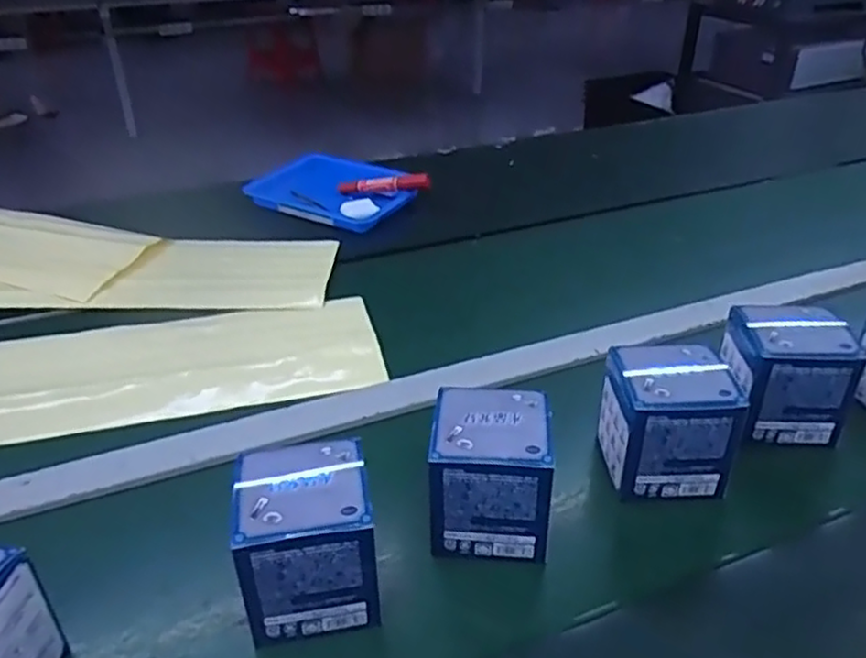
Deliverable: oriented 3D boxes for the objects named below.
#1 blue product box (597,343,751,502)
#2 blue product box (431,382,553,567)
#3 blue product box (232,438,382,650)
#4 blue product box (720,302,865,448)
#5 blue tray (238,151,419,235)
[{"bbox_3d":[0.181,0.071,0.541,0.090,0.091,0.078,0,31,3],"label":"blue product box"},{"bbox_3d":[0.041,0.102,0.494,0.082,0.094,0.075,1,31,5],"label":"blue product box"},{"bbox_3d":[-0.080,0.134,0.445,0.082,0.096,0.076,-8,32,-9],"label":"blue product box"},{"bbox_3d":[0.302,0.035,0.594,0.089,0.093,0.083,2,31,7],"label":"blue product box"},{"bbox_3d":[-0.153,-0.212,1.033,0.257,0.033,0.158,20,38,32],"label":"blue tray"}]

